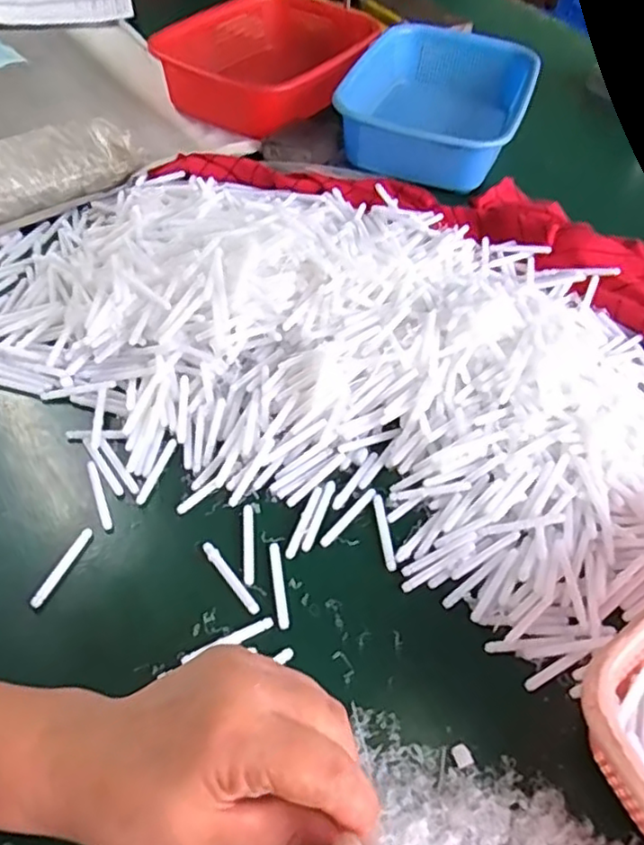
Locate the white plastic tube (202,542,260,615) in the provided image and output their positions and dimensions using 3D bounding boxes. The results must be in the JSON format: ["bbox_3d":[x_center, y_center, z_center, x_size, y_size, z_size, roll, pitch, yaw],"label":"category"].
[{"bbox_3d":[-0.060,0.103,0.429,0.008,0.007,0.059,-31,60,-26],"label":"white plastic tube"}]

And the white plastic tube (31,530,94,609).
[{"bbox_3d":[-0.170,0.095,0.426,0.008,0.004,0.059,20,54,12],"label":"white plastic tube"}]

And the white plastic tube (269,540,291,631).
[{"bbox_3d":[-0.029,0.108,0.429,0.008,0.004,0.061,-6,53,-8],"label":"white plastic tube"}]

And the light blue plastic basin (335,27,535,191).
[{"bbox_3d":[0.147,-0.407,0.821,0.206,0.079,0.298,18,52,10],"label":"light blue plastic basin"}]

